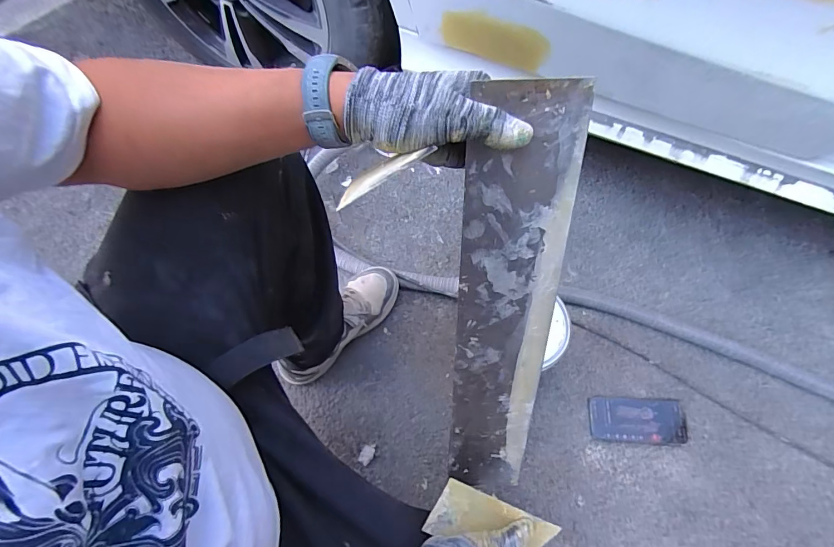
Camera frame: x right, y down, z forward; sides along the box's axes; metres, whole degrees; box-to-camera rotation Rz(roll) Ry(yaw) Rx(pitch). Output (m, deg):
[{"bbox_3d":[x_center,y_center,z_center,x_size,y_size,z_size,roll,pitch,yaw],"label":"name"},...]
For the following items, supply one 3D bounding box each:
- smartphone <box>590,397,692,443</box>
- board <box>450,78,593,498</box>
[{"bbox_3d":[0.392,0.260,0.752,0.162,0.014,0.073,2,68,4],"label":"smartphone"},{"bbox_3d":[0.082,0.063,0.412,0.086,0.454,0.007,-1,30,-1],"label":"board"}]

